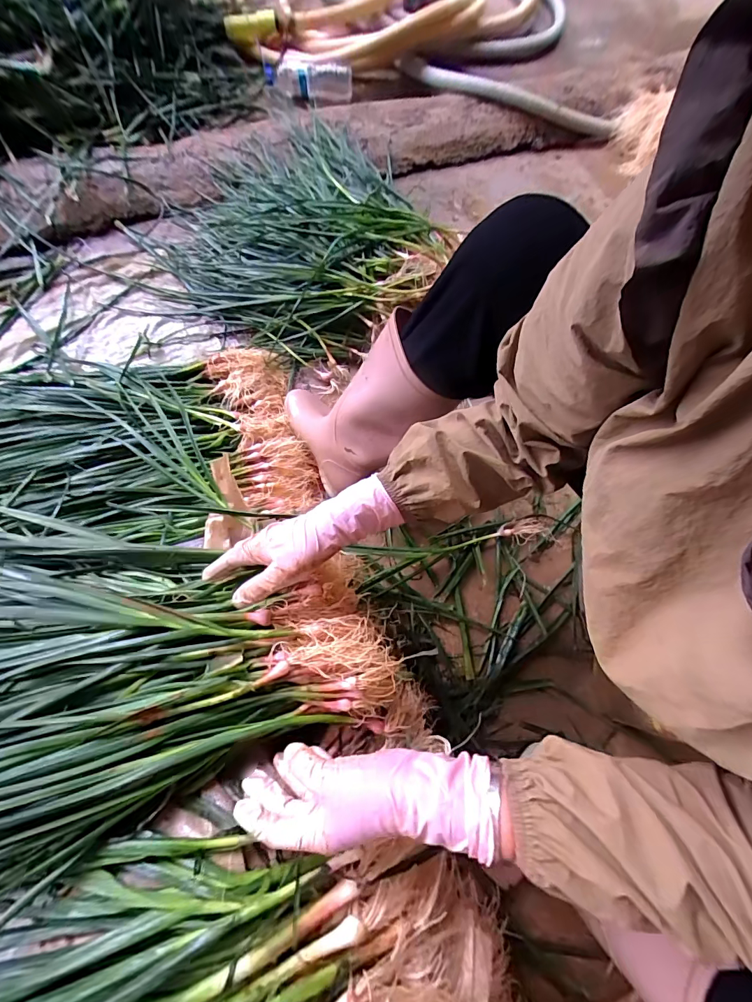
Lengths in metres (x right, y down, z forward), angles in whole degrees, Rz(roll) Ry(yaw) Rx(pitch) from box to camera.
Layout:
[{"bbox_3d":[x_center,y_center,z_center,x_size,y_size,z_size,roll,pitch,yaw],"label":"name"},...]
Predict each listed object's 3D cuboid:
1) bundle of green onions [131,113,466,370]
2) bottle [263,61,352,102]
[{"bbox_3d":[-0.154,-0.579,0.910,0.589,0.146,0.555,1,72,-2],"label":"bundle of green onions"},{"bbox_3d":[-0.158,-0.995,0.978,0.202,0.070,0.075,-4,72,-4],"label":"bottle"}]

